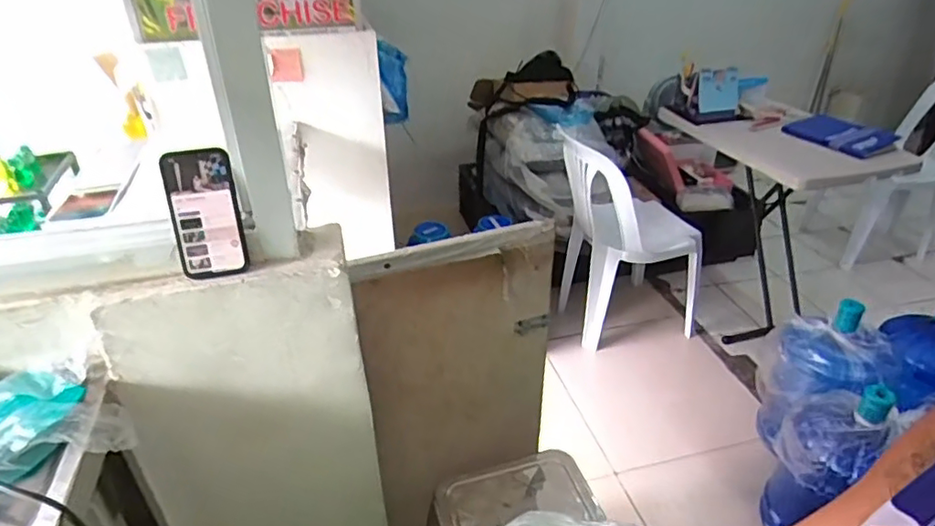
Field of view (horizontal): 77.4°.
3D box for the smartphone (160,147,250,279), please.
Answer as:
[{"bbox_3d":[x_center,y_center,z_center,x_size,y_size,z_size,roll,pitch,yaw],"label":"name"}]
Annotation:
[{"bbox_3d":[-0.306,-0.058,0.682,0.074,0.147,0.011,-10,17,-14],"label":"smartphone"}]

